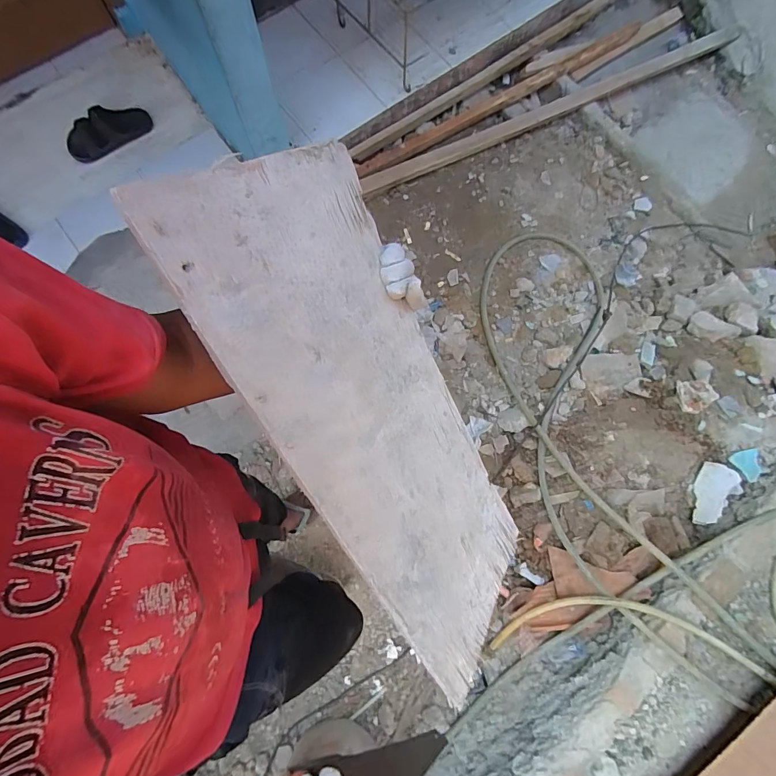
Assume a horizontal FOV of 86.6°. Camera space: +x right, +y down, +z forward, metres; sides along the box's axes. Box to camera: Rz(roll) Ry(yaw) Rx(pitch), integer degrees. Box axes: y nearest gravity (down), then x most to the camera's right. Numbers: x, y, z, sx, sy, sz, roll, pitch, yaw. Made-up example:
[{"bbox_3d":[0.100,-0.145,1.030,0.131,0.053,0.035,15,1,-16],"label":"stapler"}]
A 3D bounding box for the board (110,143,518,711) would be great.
[{"bbox_3d":[0.010,0.063,0.531,0.305,0.011,0.679,-49,120,-45],"label":"board"}]

